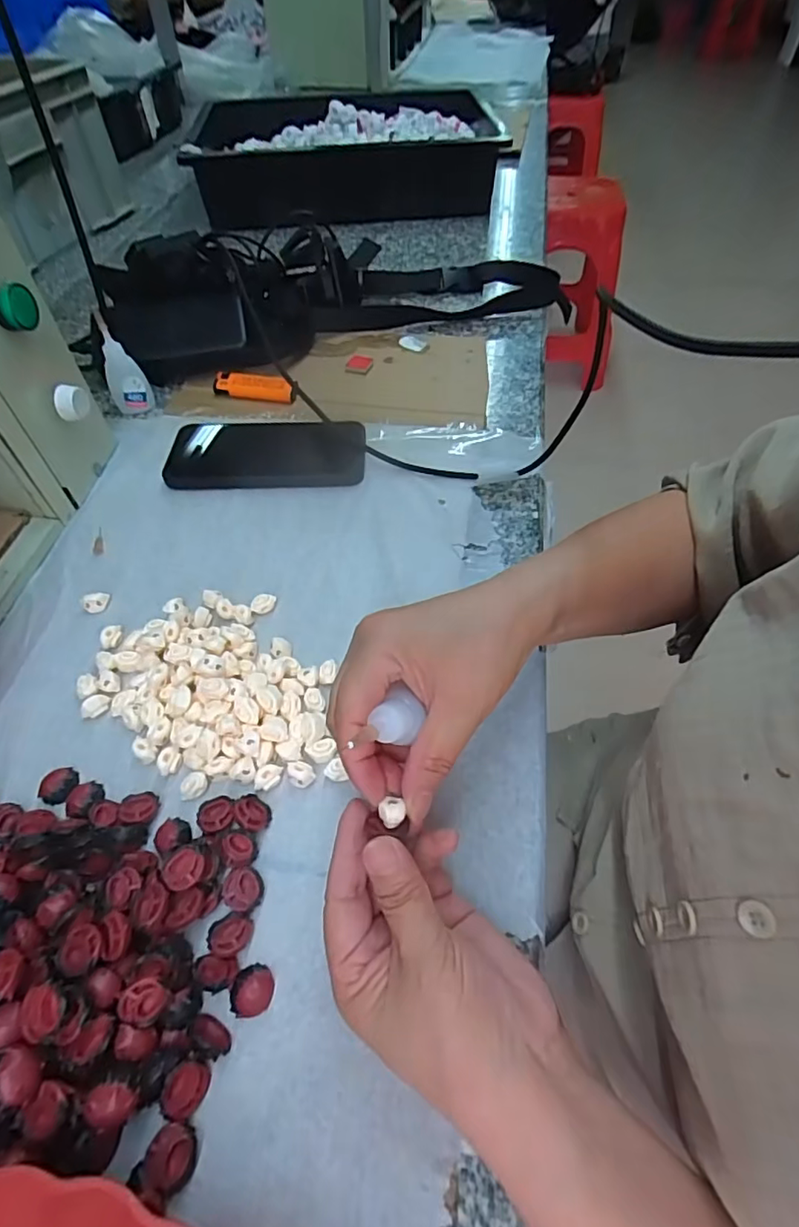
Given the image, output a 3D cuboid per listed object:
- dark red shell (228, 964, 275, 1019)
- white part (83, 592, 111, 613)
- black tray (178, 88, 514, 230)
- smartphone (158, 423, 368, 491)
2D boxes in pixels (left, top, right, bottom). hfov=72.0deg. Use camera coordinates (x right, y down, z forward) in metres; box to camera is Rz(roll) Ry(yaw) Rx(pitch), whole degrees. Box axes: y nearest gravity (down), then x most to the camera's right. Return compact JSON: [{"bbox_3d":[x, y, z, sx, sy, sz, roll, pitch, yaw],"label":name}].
[{"bbox_3d":[-0.066,0.170,0.248,0.018,0.009,0.020,1,53,1],"label":"dark red shell"},{"bbox_3d":[-0.212,-0.008,0.384,0.018,0.011,0.010,-25,57,-17],"label":"white part"},{"bbox_3d":[-0.089,-0.723,0.854,0.440,0.097,0.315,-6,53,-4],"label":"black tray"},{"bbox_3d":[-0.111,-0.137,0.470,0.161,0.017,0.078,-2,53,-1],"label":"smartphone"}]

